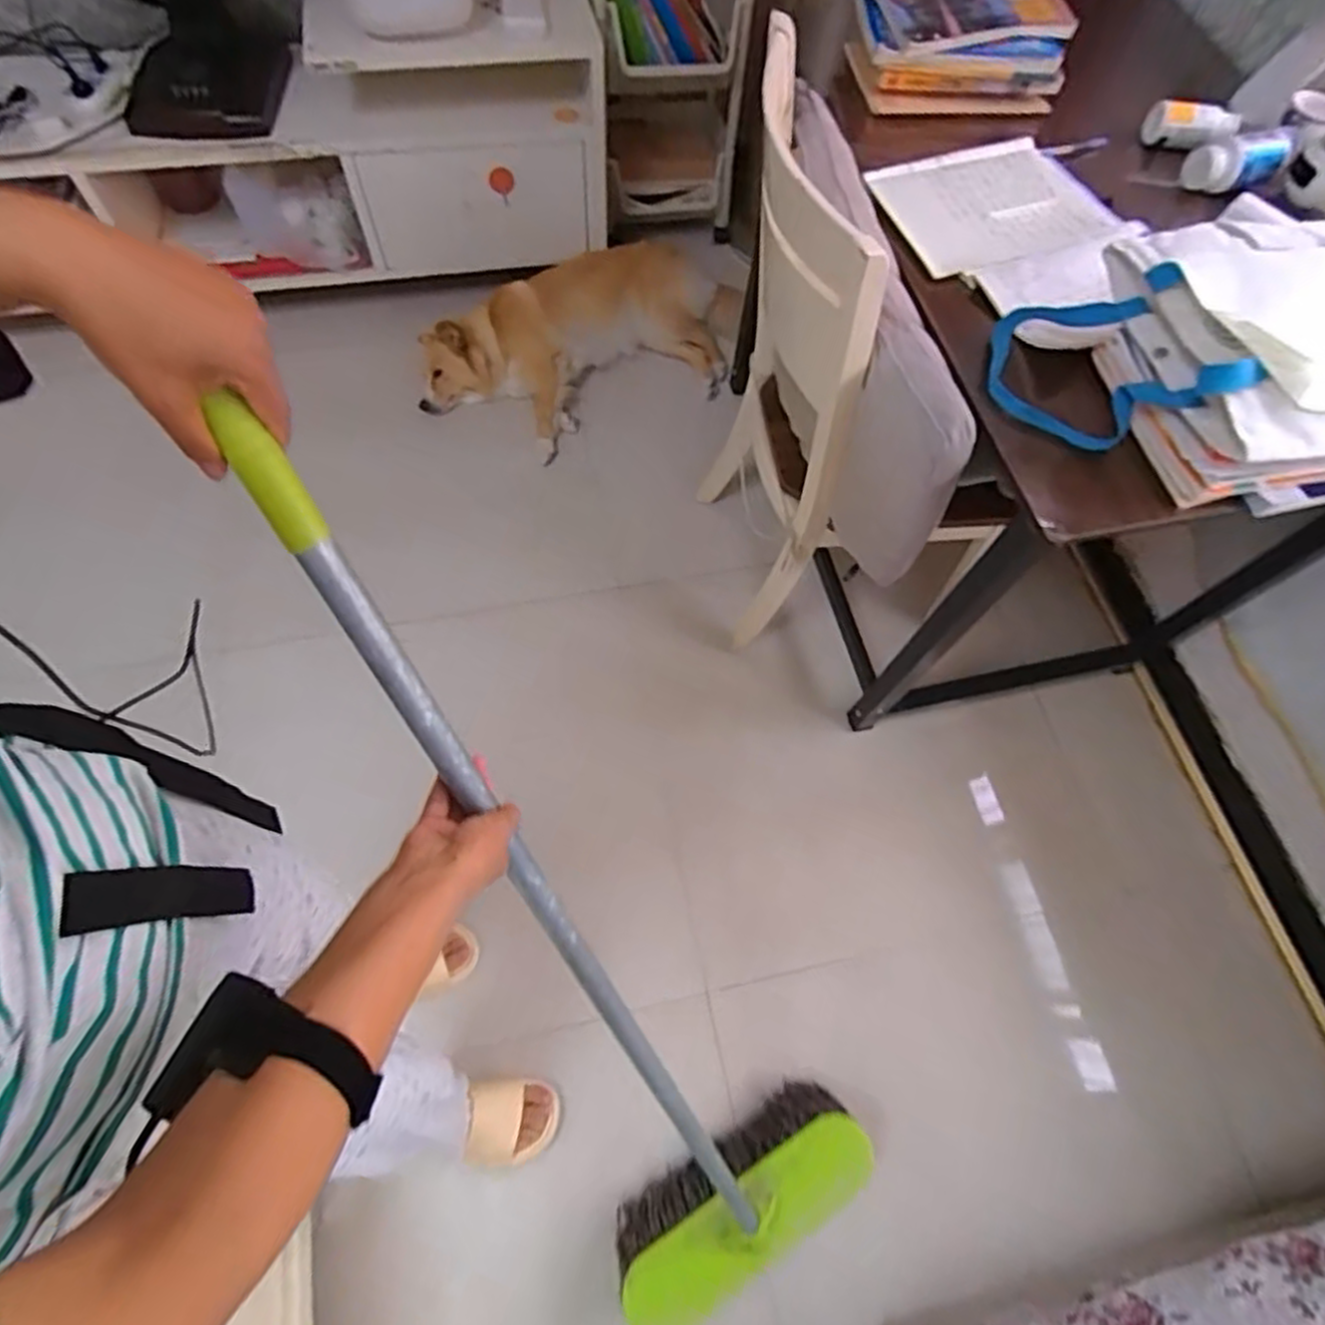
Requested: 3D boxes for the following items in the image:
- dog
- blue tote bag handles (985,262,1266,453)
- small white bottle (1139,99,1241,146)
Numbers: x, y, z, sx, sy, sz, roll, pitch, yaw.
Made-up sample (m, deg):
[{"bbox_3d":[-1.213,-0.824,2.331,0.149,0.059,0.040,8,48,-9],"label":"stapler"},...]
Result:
[{"bbox_3d":[-0.188,-0.723,1.674,0.741,0.213,0.427,-10,67,-8],"label":"dog"},{"bbox_3d":[0.446,-0.306,0.720,0.216,0.148,0.118,32,68,11],"label":"blue tote bag handles"},{"bbox_3d":[0.686,-0.702,0.934,0.108,0.040,0.044,23,66,25],"label":"small white bottle"}]

